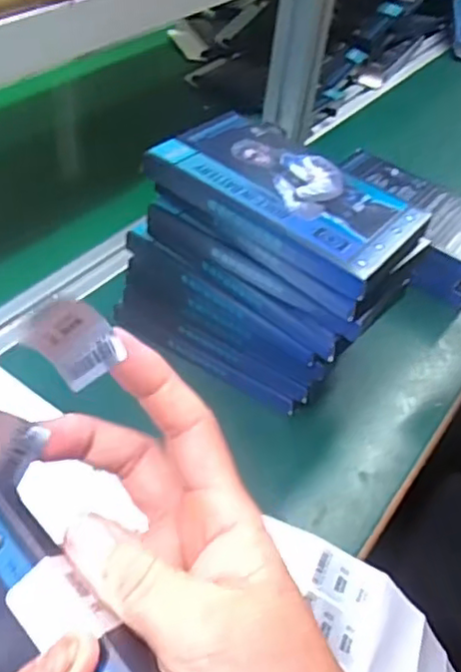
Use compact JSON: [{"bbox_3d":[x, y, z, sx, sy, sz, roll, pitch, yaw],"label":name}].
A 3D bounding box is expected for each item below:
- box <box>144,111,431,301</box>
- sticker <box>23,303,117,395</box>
[{"bbox_3d":[0.036,-0.090,0.415,0.163,0.024,0.095,29,49,20],"label":"box"},{"bbox_3d":[-0.055,0.002,0.232,0.028,0.032,0.008,-30,21,16],"label":"sticker"}]

